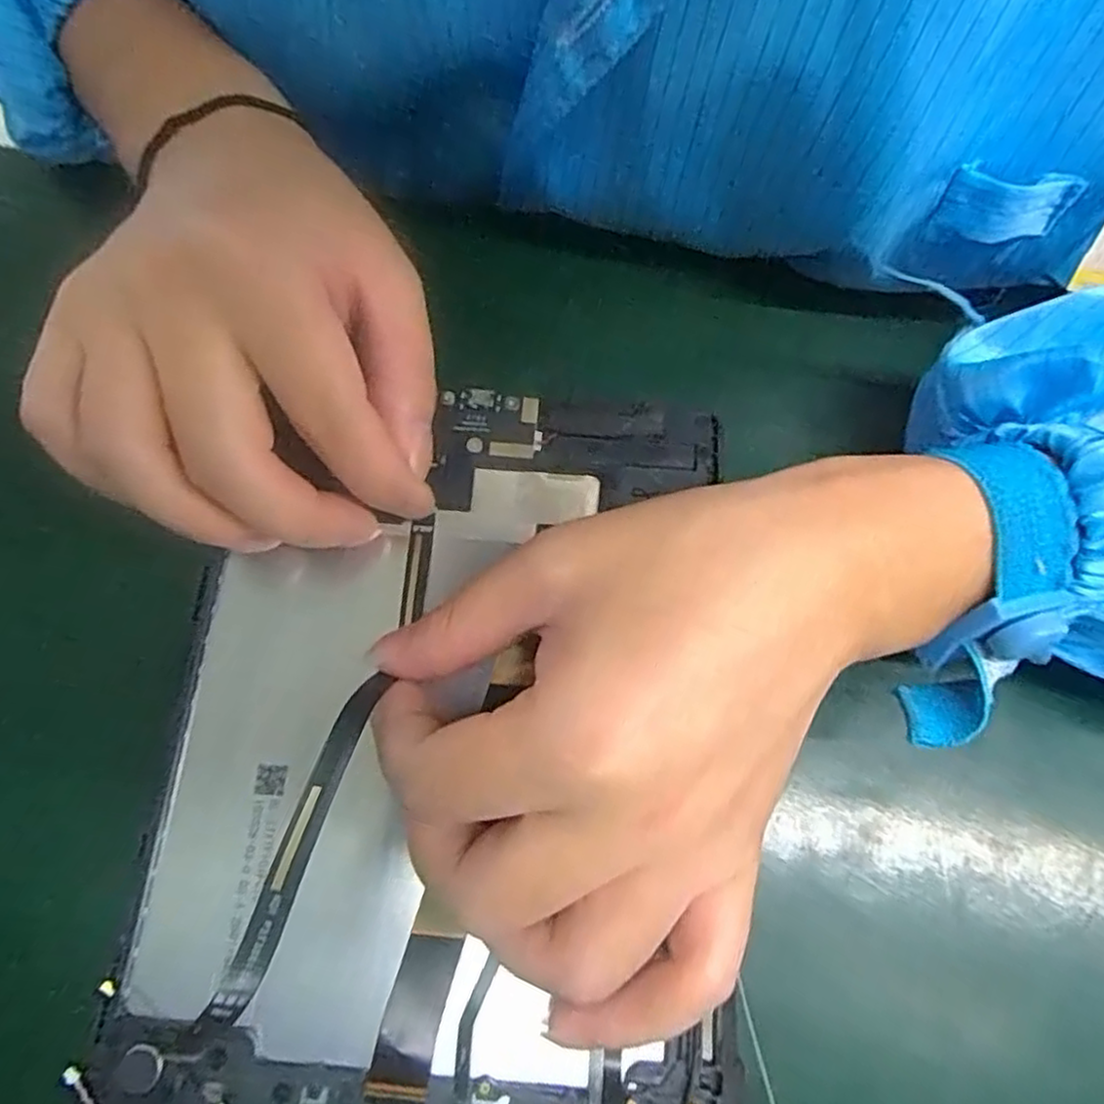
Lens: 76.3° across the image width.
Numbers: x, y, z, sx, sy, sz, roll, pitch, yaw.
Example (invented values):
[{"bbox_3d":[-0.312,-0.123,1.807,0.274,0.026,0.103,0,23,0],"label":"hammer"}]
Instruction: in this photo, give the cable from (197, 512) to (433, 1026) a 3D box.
[{"bbox_3d":[-0.046,0.037,0.166,0.007,0.015,0.128,10,39,1],"label":"cable"}]

